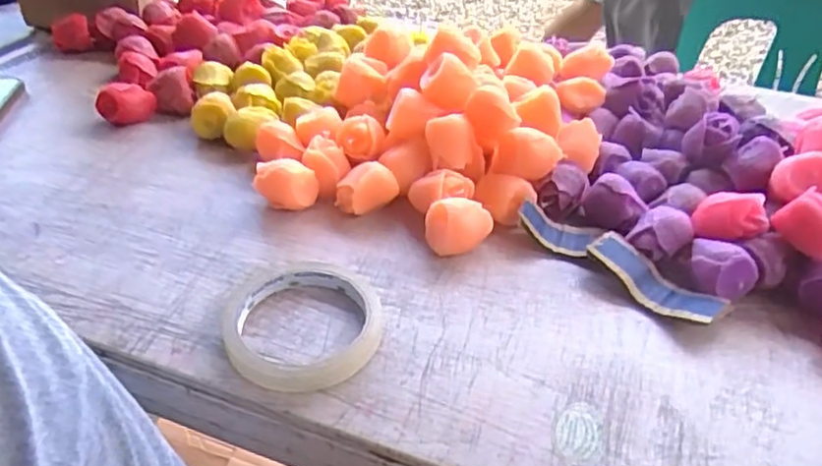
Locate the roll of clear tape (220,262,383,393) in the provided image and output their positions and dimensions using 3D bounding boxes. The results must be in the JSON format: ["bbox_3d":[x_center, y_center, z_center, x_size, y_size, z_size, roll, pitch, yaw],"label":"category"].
[{"bbox_3d":[-0.064,0.053,0.388,0.092,0.014,0.092,2,39,-2],"label":"roll of clear tape"}]

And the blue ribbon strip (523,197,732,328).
[{"bbox_3d":[0.140,0.016,0.433,0.137,0.026,0.042,30,46,29],"label":"blue ribbon strip"}]

